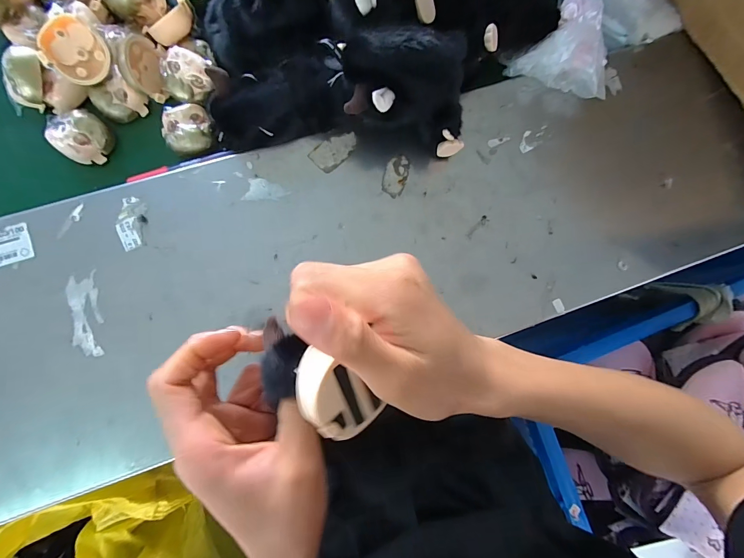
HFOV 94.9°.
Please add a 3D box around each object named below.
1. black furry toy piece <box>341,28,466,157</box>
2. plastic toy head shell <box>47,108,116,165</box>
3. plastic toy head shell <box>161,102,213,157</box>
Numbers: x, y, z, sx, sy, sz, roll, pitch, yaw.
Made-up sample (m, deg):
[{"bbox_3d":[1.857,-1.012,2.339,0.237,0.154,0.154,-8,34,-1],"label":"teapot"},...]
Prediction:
[{"bbox_3d":[0.033,-0.154,0.292,0.109,0.082,0.090,-12,86,-7],"label":"black furry toy piece"},{"bbox_3d":[-0.270,-0.133,0.317,0.043,0.021,0.045,20,83,-3],"label":"plastic toy head shell"},{"bbox_3d":[-0.176,-0.143,0.325,0.044,0.016,0.044,1,84,-6],"label":"plastic toy head shell"}]

